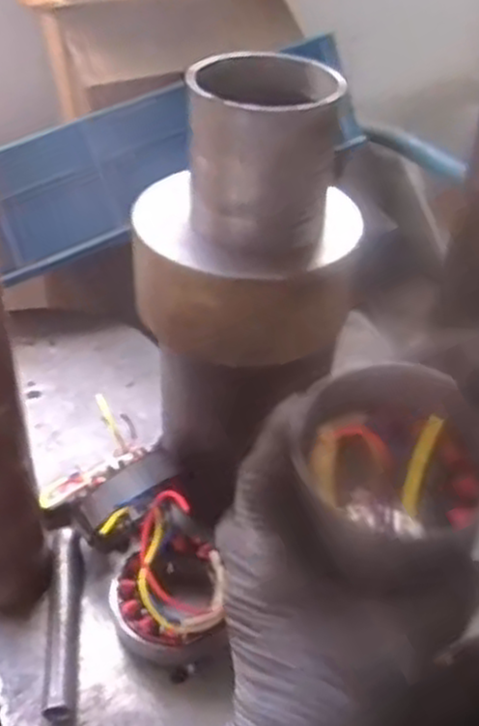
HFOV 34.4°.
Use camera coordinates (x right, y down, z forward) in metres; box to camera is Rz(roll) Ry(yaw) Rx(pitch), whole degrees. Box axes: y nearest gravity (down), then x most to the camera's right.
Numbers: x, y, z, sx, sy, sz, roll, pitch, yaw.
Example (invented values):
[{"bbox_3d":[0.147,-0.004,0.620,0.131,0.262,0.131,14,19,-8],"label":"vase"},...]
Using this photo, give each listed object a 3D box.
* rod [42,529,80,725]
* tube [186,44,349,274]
[{"bbox_3d":[-0.126,0.179,0.547,0.020,0.025,0.142,-3,40,-7],"label":"rod"},{"bbox_3d":[0.015,-0.124,0.480,0.087,0.110,0.082,4,39,1],"label":"tube"}]

